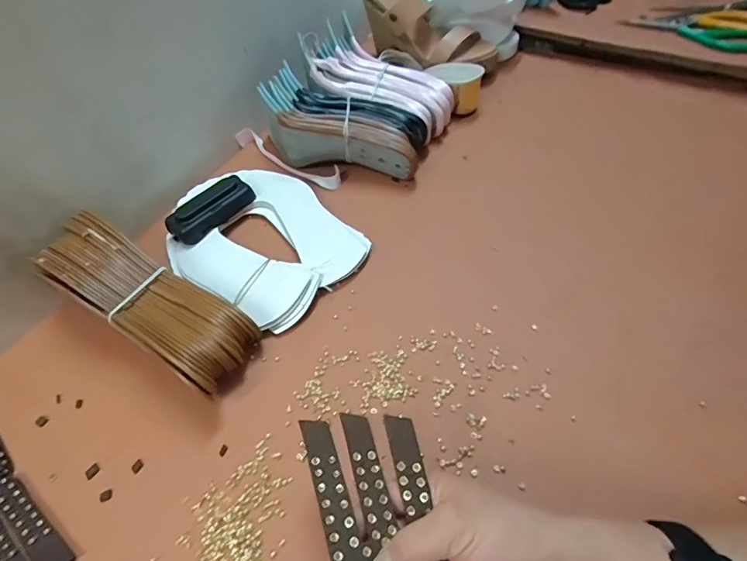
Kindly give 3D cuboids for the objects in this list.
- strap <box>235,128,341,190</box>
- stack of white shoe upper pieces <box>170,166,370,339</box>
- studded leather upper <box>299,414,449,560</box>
[{"bbox_3d":[-0.122,-0.171,0.626,0.198,0.020,0.037,32,62,26],"label":"strap"},{"bbox_3d":[-0.135,-0.050,0.527,0.232,0.030,0.173,37,64,28],"label":"stack of white shoe upper pieces"},{"bbox_3d":[0.012,0.168,0.274,0.069,0.040,0.177,-18,71,-8],"label":"studded leather upper"}]

